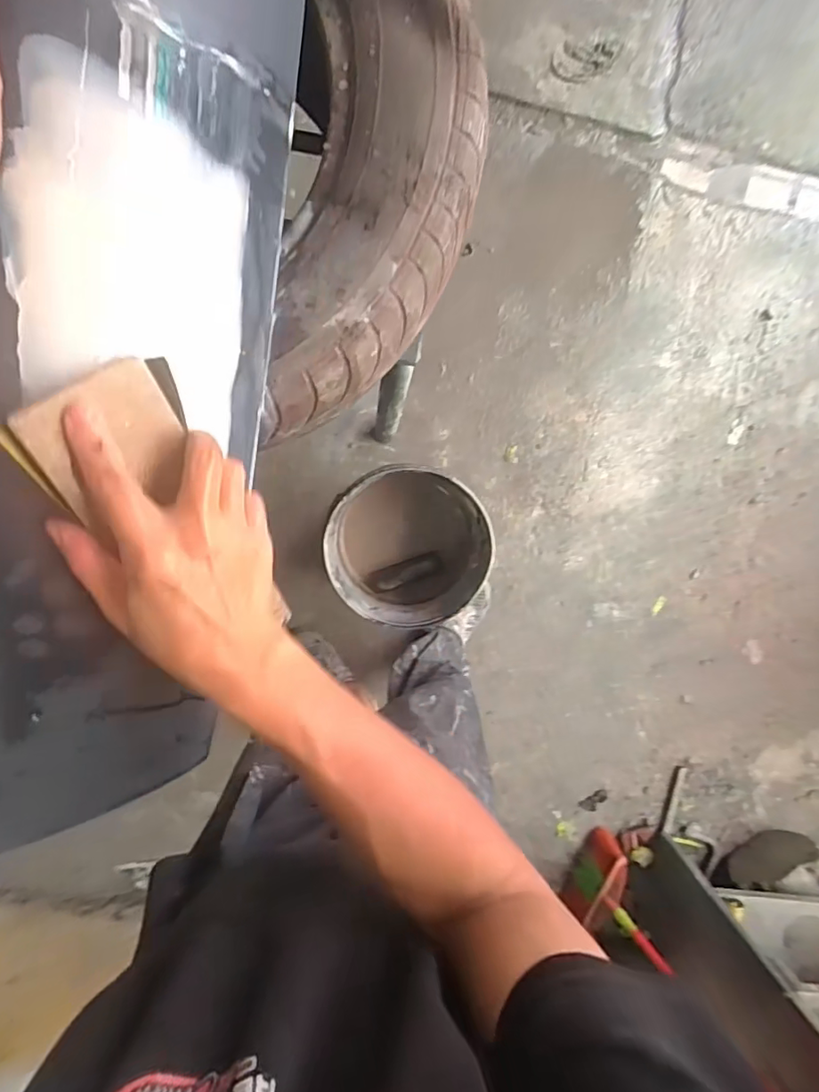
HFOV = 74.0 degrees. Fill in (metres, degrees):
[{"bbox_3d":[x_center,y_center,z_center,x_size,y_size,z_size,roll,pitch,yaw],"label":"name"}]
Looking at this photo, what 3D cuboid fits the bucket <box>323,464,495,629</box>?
[{"bbox_3d":[-0.007,-0.011,1.159,0.321,0.293,0.306,-1,98,-4],"label":"bucket"}]

